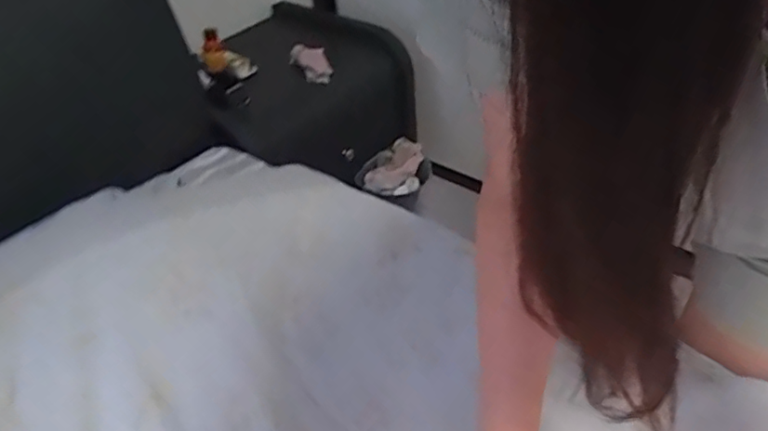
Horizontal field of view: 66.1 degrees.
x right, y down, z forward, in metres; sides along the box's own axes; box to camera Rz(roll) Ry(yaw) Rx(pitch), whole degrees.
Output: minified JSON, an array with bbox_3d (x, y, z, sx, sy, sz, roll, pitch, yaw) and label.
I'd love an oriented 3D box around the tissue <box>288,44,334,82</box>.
[{"bbox_3d":[-0.158,-0.317,1.244,0.057,0.063,0.111,-32,48,-28],"label":"tissue"}]

